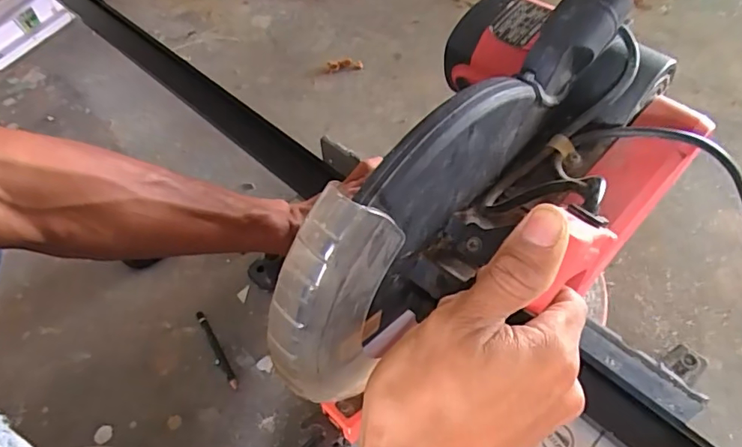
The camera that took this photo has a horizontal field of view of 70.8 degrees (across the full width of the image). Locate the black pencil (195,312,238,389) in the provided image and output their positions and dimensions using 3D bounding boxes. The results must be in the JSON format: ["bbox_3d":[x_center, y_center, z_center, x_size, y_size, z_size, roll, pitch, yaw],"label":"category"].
[{"bbox_3d":[-0.175,0.142,0.593,0.009,0.005,0.107,-29,56,-16],"label":"black pencil"}]

